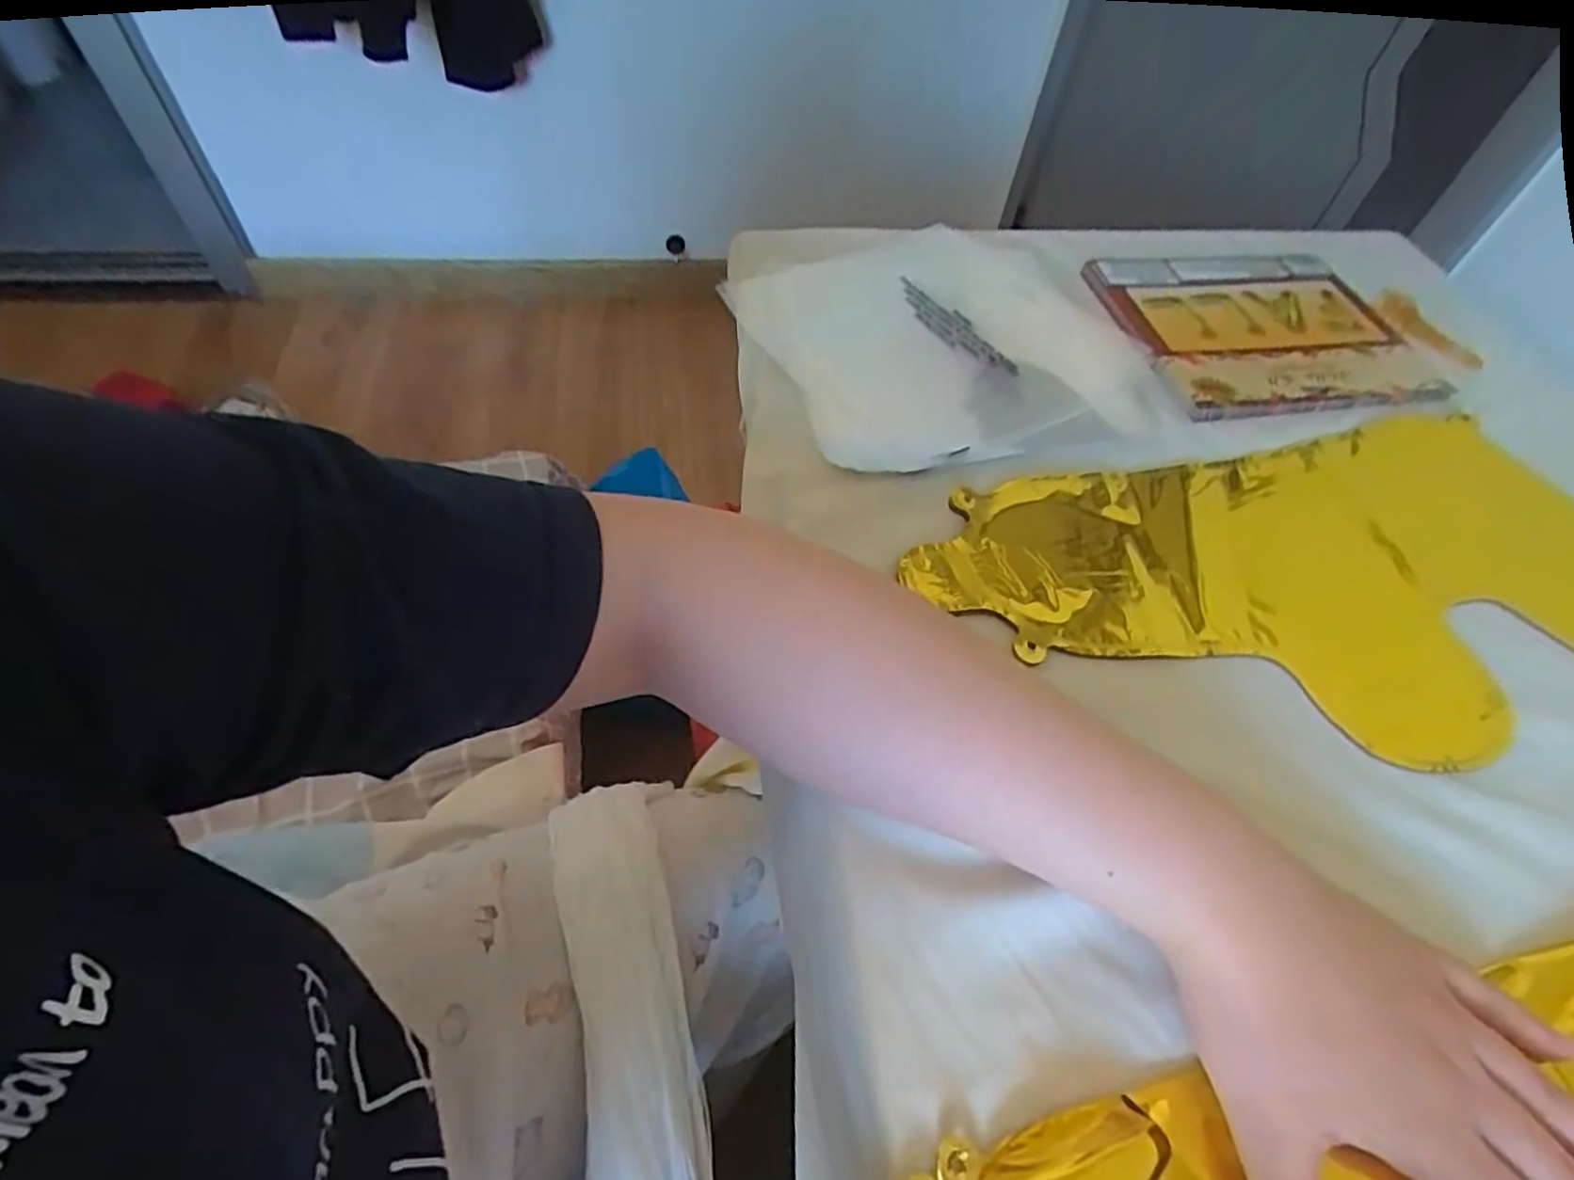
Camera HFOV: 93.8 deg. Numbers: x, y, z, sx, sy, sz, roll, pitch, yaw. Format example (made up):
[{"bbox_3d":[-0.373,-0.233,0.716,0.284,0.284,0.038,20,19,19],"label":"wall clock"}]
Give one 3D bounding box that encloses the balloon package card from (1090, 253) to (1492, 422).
[{"bbox_3d":[0.358,-0.194,0.530,0.263,0.007,0.179,-9,55,-11],"label":"balloon package card"}]

